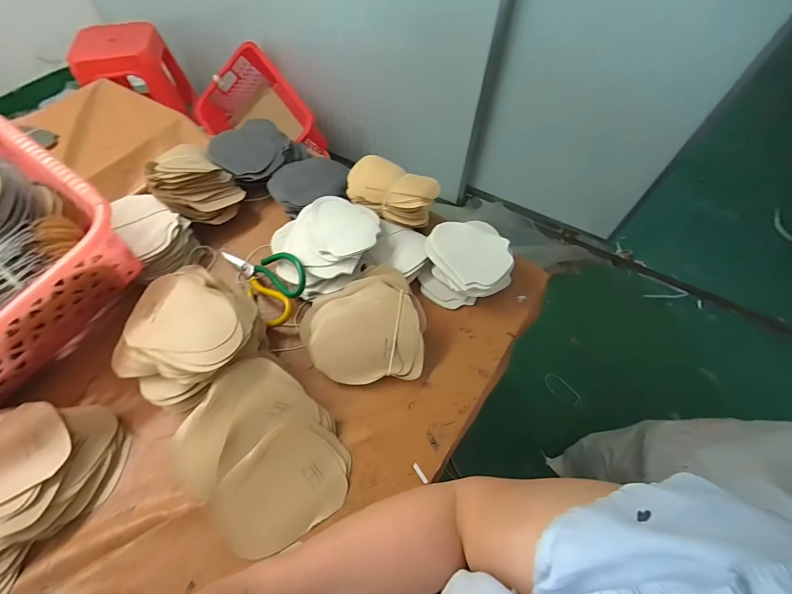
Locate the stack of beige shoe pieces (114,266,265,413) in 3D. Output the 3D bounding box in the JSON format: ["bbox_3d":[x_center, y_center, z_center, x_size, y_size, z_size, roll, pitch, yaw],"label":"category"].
[{"bbox_3d":[-0.260,0.056,0.437,0.168,0.096,0.146,-37,67,-21],"label":"stack of beige shoe pieces"}]

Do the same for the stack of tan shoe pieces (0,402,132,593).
[{"bbox_3d":[-0.428,0.206,0.378,0.165,0.047,0.199,28,63,15],"label":"stack of tan shoe pieces"}]

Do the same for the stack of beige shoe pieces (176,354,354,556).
[{"bbox_3d":[-0.152,0.181,0.391,0.193,0.057,0.162,33,64,17],"label":"stack of beige shoe pieces"}]

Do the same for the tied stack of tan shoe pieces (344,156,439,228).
[{"bbox_3d":[-0.006,-0.180,0.579,0.152,0.060,0.086,23,61,12],"label":"tied stack of tan shoe pieces"}]

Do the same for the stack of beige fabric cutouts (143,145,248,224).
[{"bbox_3d":[-0.343,-0.191,0.578,0.138,0.069,0.114,37,65,19],"label":"stack of beige fabric cutouts"}]

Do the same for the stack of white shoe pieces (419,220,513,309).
[{"bbox_3d":[0.106,-0.057,0.531,0.134,0.055,0.129,-6,59,-5],"label":"stack of white shoe pieces"}]

